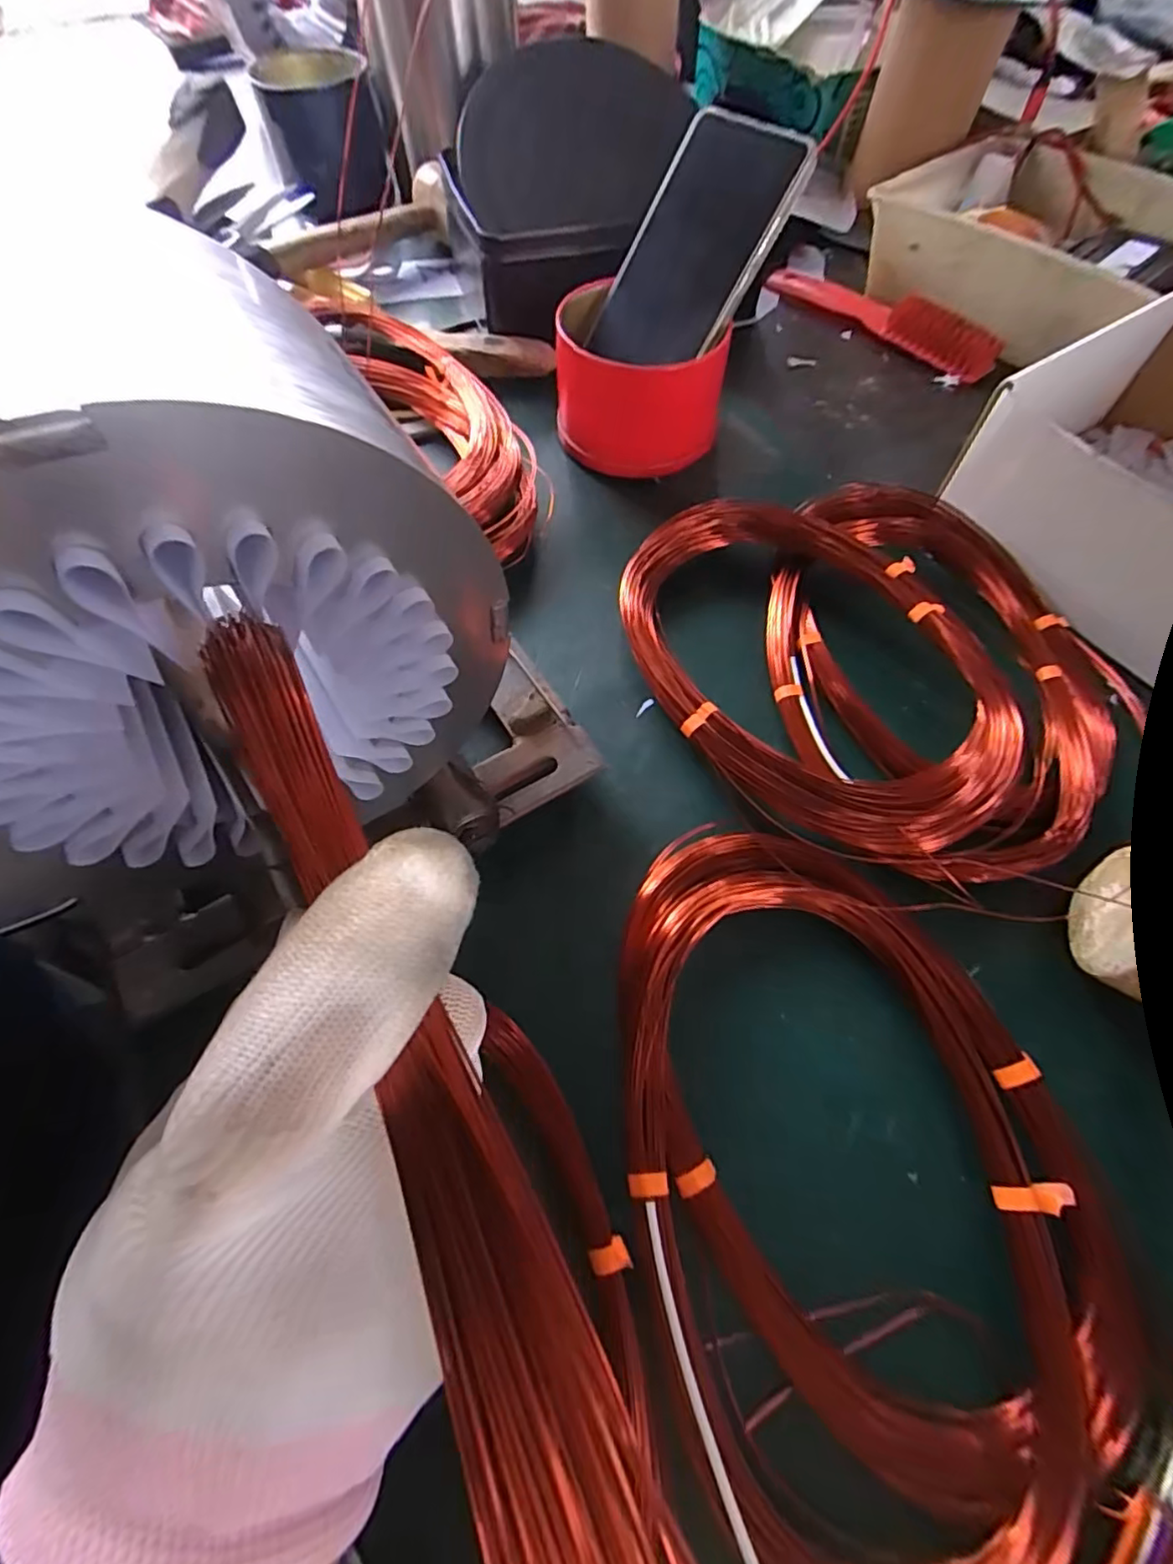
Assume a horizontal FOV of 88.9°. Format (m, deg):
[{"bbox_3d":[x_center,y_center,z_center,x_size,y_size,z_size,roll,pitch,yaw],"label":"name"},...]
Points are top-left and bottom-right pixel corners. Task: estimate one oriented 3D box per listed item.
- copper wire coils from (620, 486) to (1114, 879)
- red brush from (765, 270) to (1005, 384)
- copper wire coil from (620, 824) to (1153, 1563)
[{"bbox_3d":[0.145,-0.067,0.294,0.214,0.040,0.228,-1,63,1],"label":"copper wire coils"},{"bbox_3d":[0.223,-0.360,0.455,0.032,0.026,0.193,-40,69,-17],"label":"red brush"},{"bbox_3d":[0.090,0.121,0.209,0.147,0.021,0.223,-13,64,-5],"label":"copper wire coil"}]

